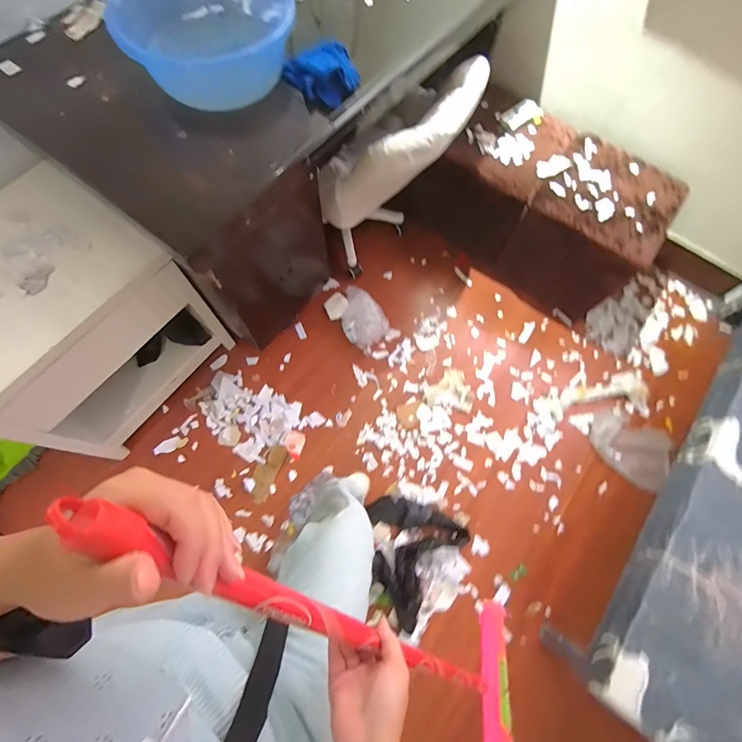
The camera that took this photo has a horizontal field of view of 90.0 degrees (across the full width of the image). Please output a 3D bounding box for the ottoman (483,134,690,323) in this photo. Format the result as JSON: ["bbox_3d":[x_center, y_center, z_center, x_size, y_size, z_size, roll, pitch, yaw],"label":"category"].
[{"bbox_3d":[0.758,-0.493,1.354,0.400,0.375,0.402,36,73,11],"label":"ottoman"}]

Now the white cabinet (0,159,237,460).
[{"bbox_3d":[-0.814,-0.131,1.037,0.435,0.501,0.518,35,72,10],"label":"white cabinet"}]

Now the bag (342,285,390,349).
[{"bbox_3d":[-0.039,-0.196,1.388,0.161,0.084,0.203,-41,77,-14],"label":"bag"}]

